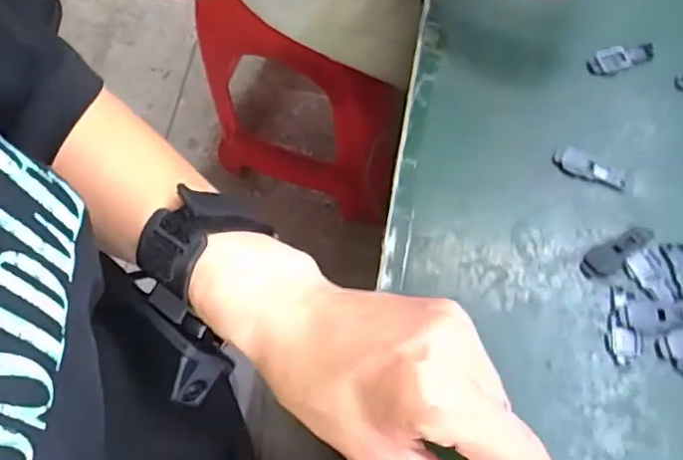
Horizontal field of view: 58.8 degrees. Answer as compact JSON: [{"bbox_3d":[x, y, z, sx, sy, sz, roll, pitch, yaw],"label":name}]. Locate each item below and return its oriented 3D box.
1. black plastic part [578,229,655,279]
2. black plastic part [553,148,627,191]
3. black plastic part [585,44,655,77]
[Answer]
[{"bbox_3d":[0.145,0.012,0.318,0.040,0.005,0.015,-26,69,-8],"label":"black plastic part"},{"bbox_3d":[0.139,-0.033,0.338,0.041,0.006,0.014,27,71,13],"label":"black plastic part"},{"bbox_3d":[0.169,-0.104,0.365,0.042,0.004,0.016,-20,68,-5],"label":"black plastic part"}]

